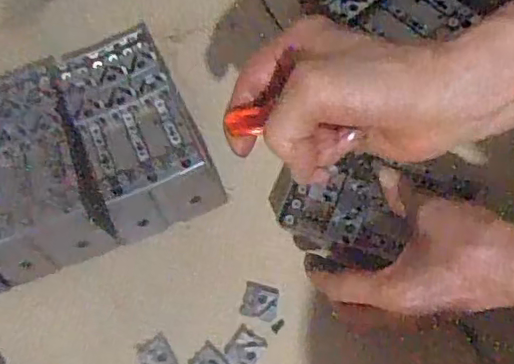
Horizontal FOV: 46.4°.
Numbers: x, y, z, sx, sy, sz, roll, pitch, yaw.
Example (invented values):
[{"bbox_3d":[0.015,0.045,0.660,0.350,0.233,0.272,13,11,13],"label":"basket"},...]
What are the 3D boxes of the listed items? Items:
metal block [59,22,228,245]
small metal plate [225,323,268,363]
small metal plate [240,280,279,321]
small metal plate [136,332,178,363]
[{"bbox_3d":[-0.093,-0.047,0.459,0.080,0.061,0.167,-21,79,-6],"label":"metal block"},{"bbox_3d":[-0.010,0.125,0.448,0.024,0.004,0.028,37,80,6],"label":"small metal plate"},{"bbox_3d":[0.003,0.091,0.459,0.026,0.004,0.026,14,78,2],"label":"small metal plate"},{"bbox_3d":[-0.076,0.130,0.447,0.024,0.004,0.027,-30,80,-7],"label":"small metal plate"}]

